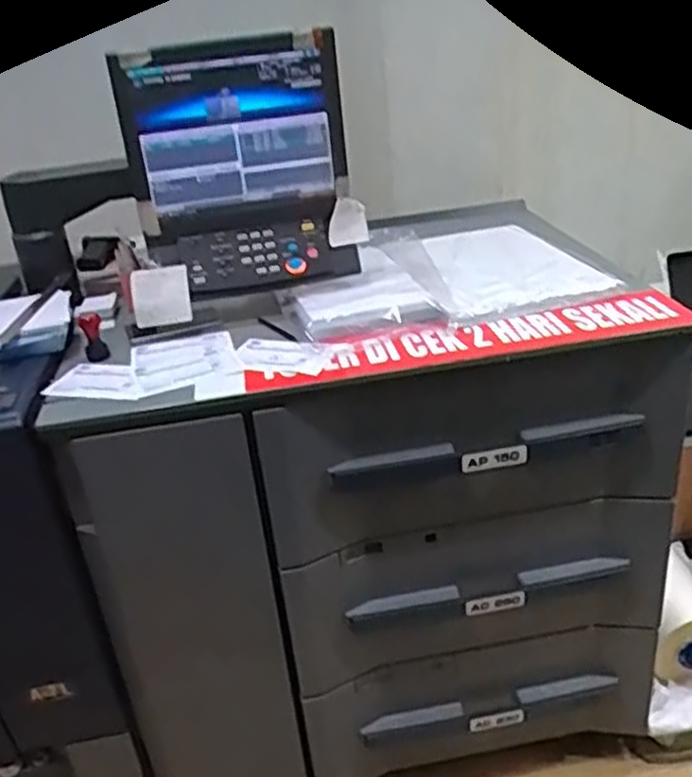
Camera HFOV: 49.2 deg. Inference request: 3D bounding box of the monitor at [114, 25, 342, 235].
[{"bbox_3d":[-0.176,-0.419,1.225,0.330,0.256,0.071,-13,28,-12],"label":"monitor"}]

